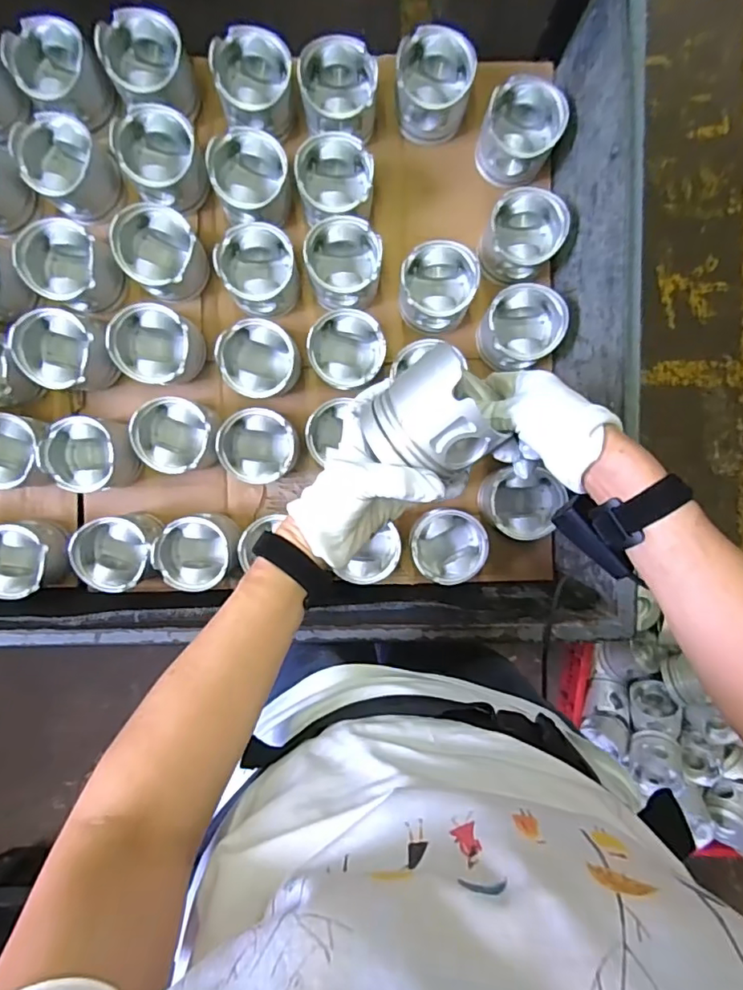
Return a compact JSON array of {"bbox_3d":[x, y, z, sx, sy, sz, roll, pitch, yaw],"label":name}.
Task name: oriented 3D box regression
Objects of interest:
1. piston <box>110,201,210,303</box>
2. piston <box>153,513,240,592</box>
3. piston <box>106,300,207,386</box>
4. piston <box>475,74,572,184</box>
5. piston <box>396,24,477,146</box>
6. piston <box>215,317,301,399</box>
[{"bbox_3d":[-0.259,-0.298,0.677,0.098,0.079,0.095,0,93,-1],"label":"piston"},{"bbox_3d":[-0.222,0.072,0.711,0.089,0.090,0.092,0,93,-1],"label":"piston"},{"bbox_3d":[-0.265,-0.184,0.684,0.092,0.082,0.089,0,93,-1],"label":"piston"},{"bbox_3d":[0.188,-0.457,0.698,0.094,0.091,0.094,0,93,-1],"label":"piston"},{"bbox_3d":[0.076,-0.512,0.691,0.092,0.094,0.089,0,93,-1],"label":"piston"},{"bbox_3d":[-0.143,-0.171,0.707,0.095,0.085,0.095,0,93,-1],"label":"piston"}]

